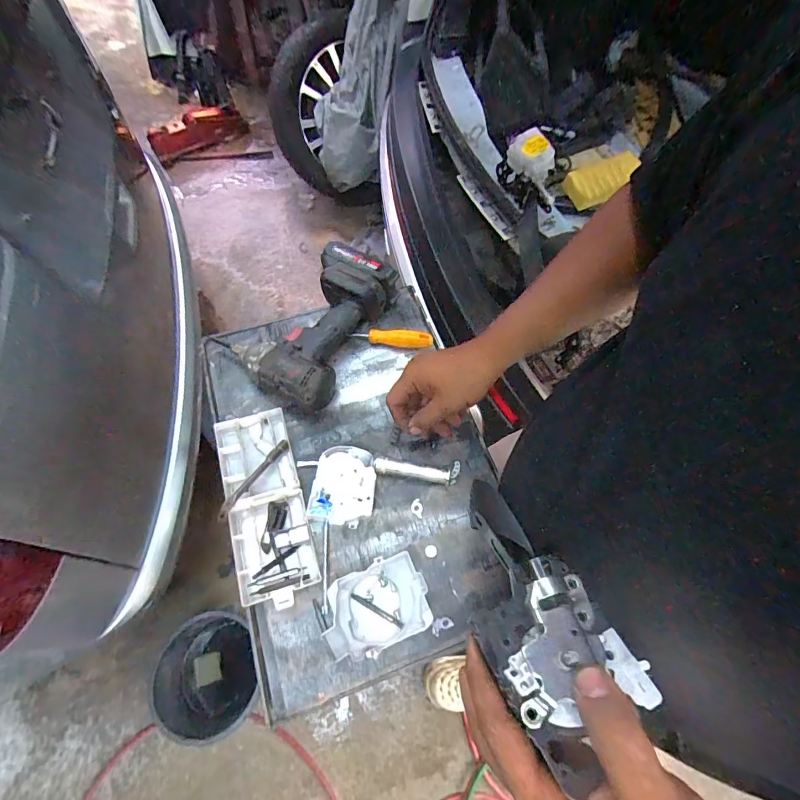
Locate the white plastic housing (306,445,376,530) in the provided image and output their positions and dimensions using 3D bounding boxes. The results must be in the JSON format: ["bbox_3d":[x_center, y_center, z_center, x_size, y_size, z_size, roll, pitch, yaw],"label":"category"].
[{"bbox_3d":[-0.065,0.100,0.500,0.071,0.020,0.090,7,67,4],"label":"white plastic housing"}]

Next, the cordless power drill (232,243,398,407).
[{"bbox_3d":[-0.117,-0.105,0.574,0.141,0.066,0.223,24,66,10],"label":"cordless power drill"}]

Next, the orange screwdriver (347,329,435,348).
[{"bbox_3d":[-0.012,-0.091,0.604,0.115,0.016,0.024,9,67,5],"label":"orange screwdriver"}]

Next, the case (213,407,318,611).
[{"bbox_3d":[-0.162,0.121,0.503,0.088,0.028,0.225,-19,68,-7],"label":"case"}]

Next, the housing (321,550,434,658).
[{"bbox_3d":[-0.027,0.221,0.449,0.111,0.030,0.080,-23,68,-9],"label":"housing"}]

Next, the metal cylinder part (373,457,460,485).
[{"bbox_3d":[0.021,0.086,0.519,0.105,0.015,0.028,3,67,2],"label":"metal cylinder part"}]

